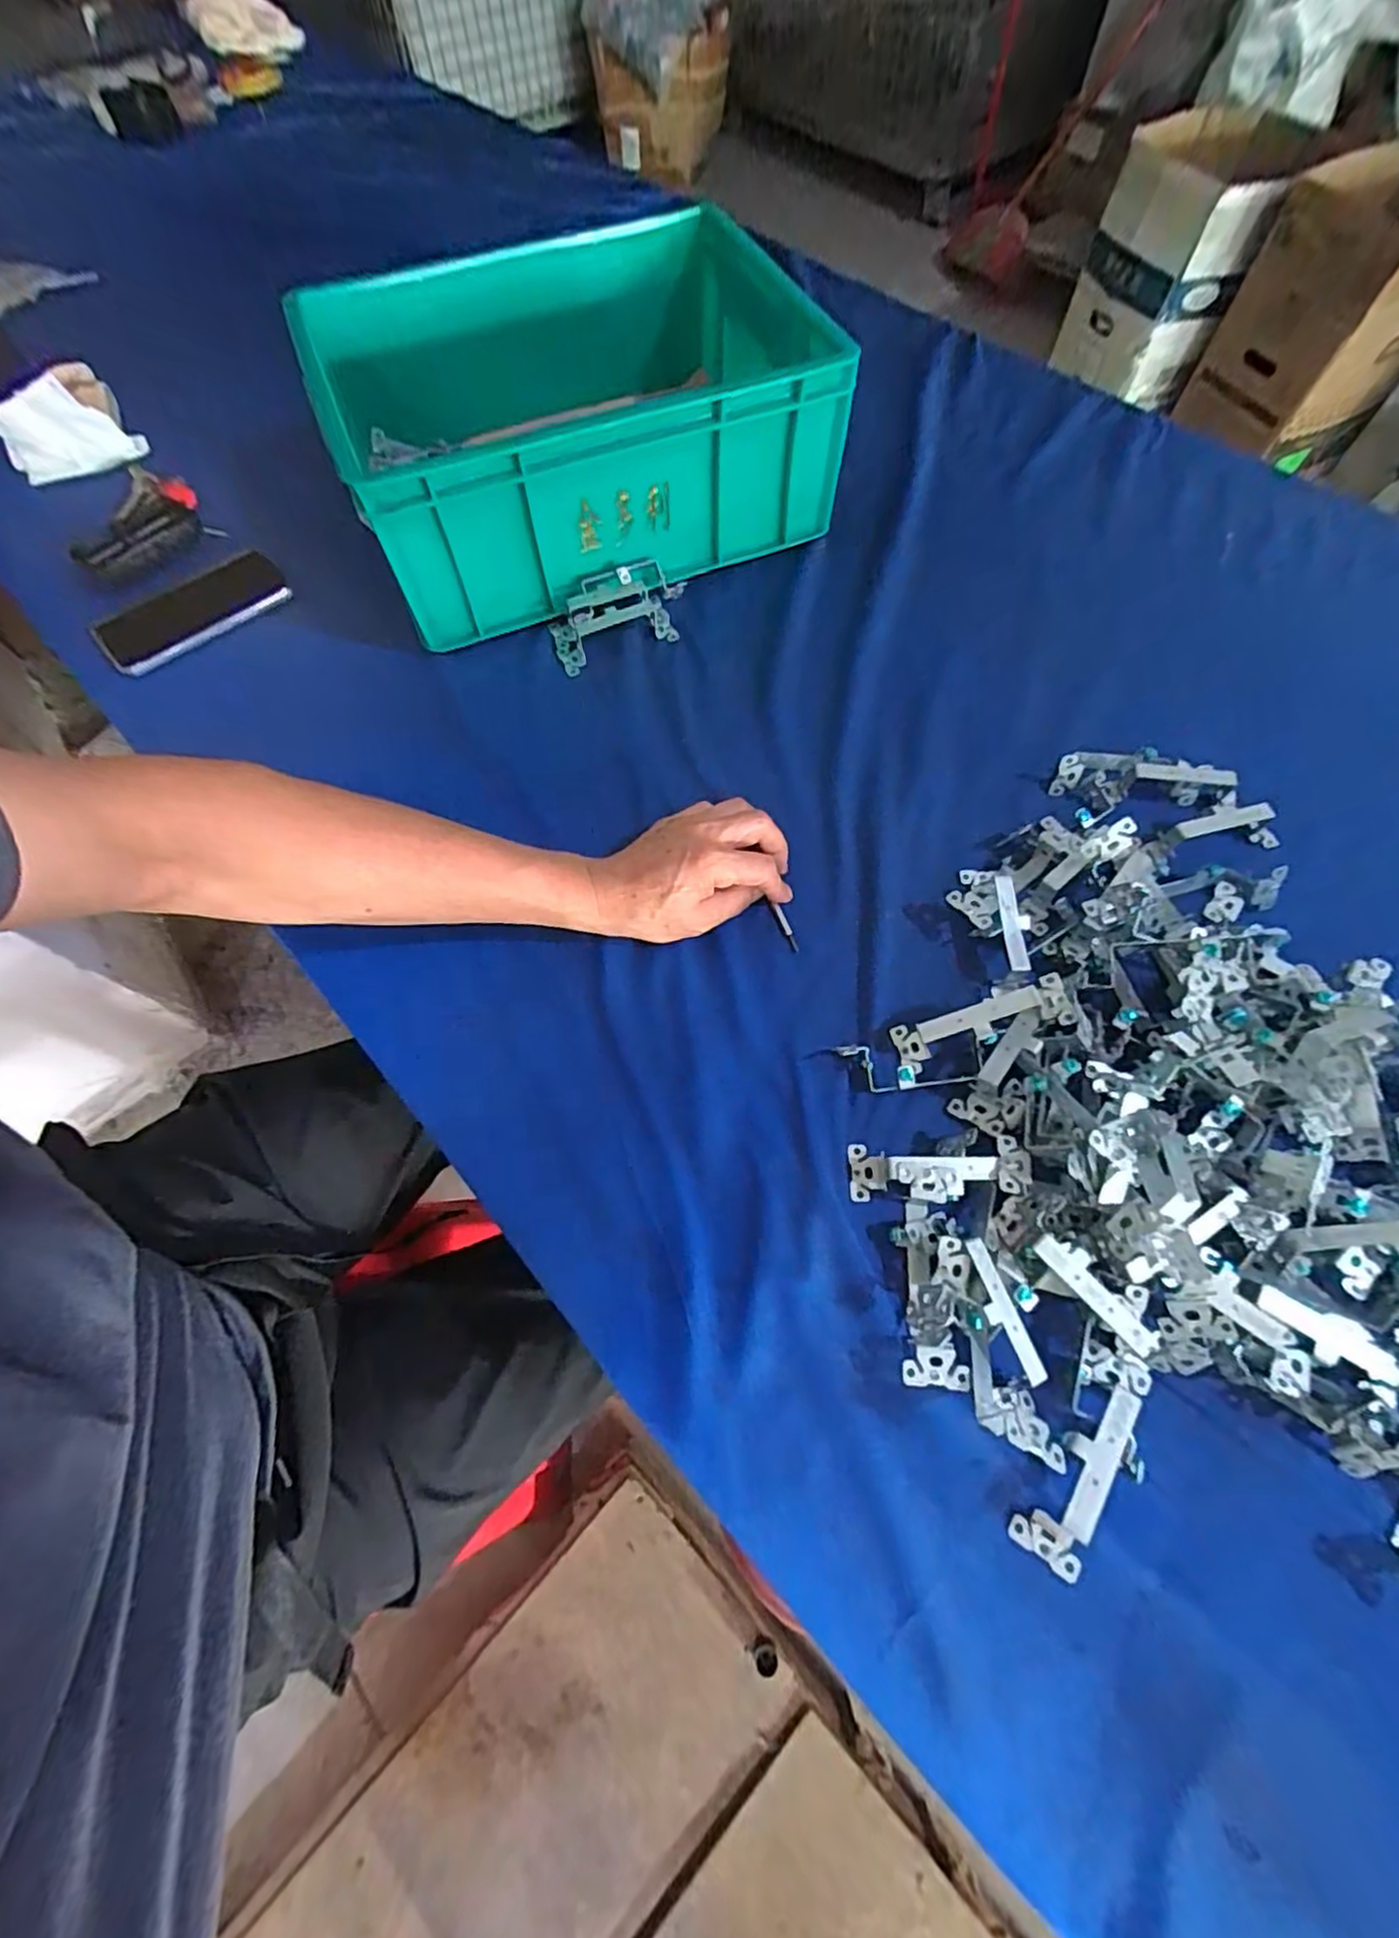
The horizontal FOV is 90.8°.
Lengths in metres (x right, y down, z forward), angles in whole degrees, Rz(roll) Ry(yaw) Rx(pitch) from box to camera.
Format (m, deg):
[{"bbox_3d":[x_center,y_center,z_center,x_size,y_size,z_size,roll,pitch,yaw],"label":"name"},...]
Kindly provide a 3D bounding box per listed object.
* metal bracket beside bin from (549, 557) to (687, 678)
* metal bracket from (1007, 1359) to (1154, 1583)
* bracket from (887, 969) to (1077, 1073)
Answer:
[{"bbox_3d":[-0.067,-0.314,0.604,0.134,0.037,0.065,-30,68,-12],"label":"metal bracket beside bin"},{"bbox_3d":[0.195,0.243,0.340,0.034,0.029,0.103,31,70,15],"label":"metal bracket"},{"bbox_3d":[0.171,0.031,0.422,0.105,0.033,0.030,-22,65,17],"label":"bracket"}]

